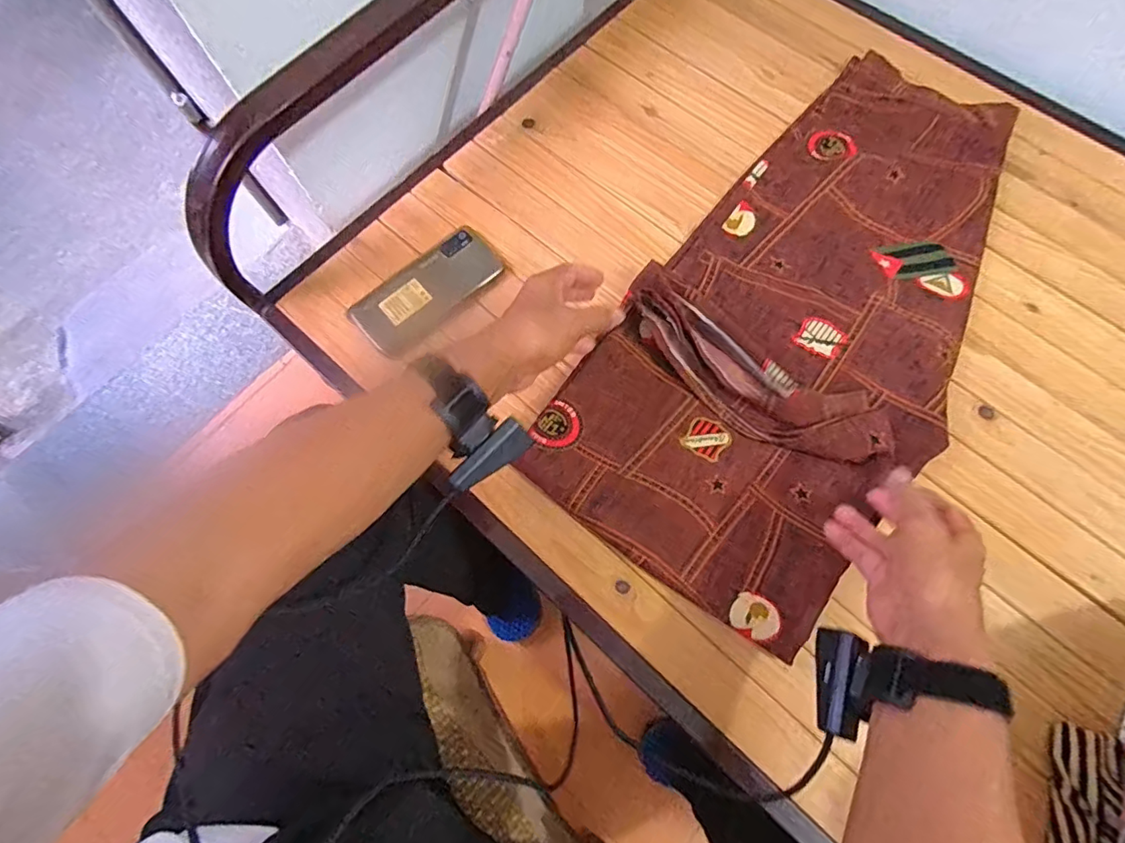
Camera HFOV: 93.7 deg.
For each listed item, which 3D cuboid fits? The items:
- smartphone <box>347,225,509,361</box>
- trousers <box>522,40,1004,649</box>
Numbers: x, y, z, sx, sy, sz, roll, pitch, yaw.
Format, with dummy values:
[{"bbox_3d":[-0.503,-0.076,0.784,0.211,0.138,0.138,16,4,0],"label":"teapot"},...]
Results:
[{"bbox_3d":[-0.146,-0.145,0.565,0.161,0.010,0.084,-43,75,-11],"label":"smartphone"},{"bbox_3d":[0.250,-0.121,0.528,0.293,0.039,0.619,33,76,12],"label":"trousers"}]

